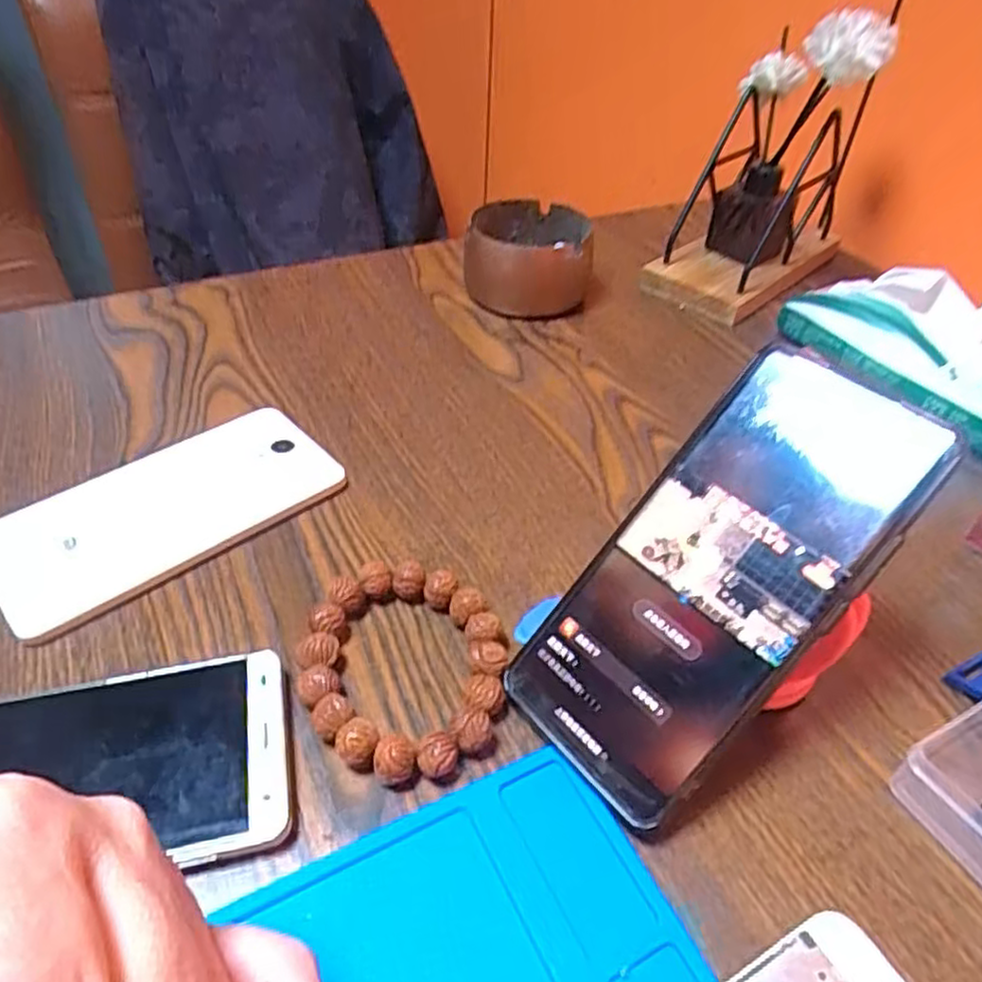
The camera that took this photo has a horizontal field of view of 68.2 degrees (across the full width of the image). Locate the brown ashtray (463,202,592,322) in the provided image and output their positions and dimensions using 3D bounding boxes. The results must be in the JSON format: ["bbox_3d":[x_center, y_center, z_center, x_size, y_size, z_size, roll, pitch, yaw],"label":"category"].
[{"bbox_3d":[0.028,-0.164,0.510,0.086,0.049,0.091,11,43,7],"label":"brown ashtray"}]

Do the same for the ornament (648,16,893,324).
[{"bbox_3d":[0.195,-0.224,0.500,0.087,0.162,0.169,33,50,28],"label":"ornament"}]

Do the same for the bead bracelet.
[{"bbox_3d":[-0.034,0.067,0.278,0.079,0.016,0.084,2,43,-2],"label":"bead bracelet"}]

